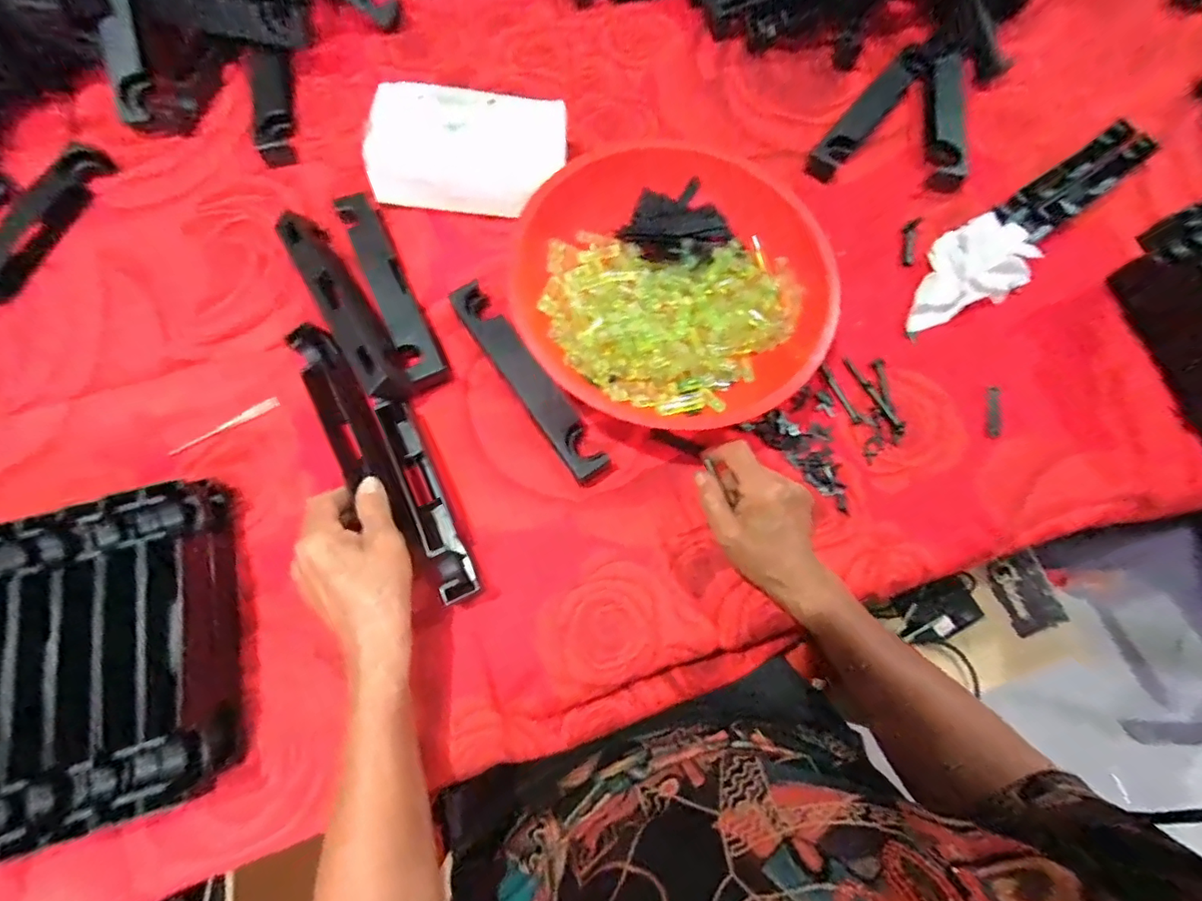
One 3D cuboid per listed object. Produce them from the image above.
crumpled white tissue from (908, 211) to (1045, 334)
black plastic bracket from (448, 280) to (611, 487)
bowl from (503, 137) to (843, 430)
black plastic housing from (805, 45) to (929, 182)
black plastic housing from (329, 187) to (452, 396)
[{"bbox_3d":[0.315,-0.152,0.474,0.118,0.041,0.076,-36,76,-12],"label":"crumpled white tissue"},{"bbox_3d":[-0.056,-0.056,0.431,0.033,0.029,0.186,-35,76,-12],"label":"black plastic bracket"},{"bbox_3d":[0.058,-0.125,0.444,0.239,0.078,0.239,1,72,-2],"label":"bowl"},{"bbox_3d":[0.273,-0.348,0.547,0.034,0.019,0.210,38,75,10],"label":"black plastic housing"},{"bbox_3d":[-0.175,-0.138,0.449,0.032,0.024,0.193,-25,74,-10],"label":"black plastic housing"}]

